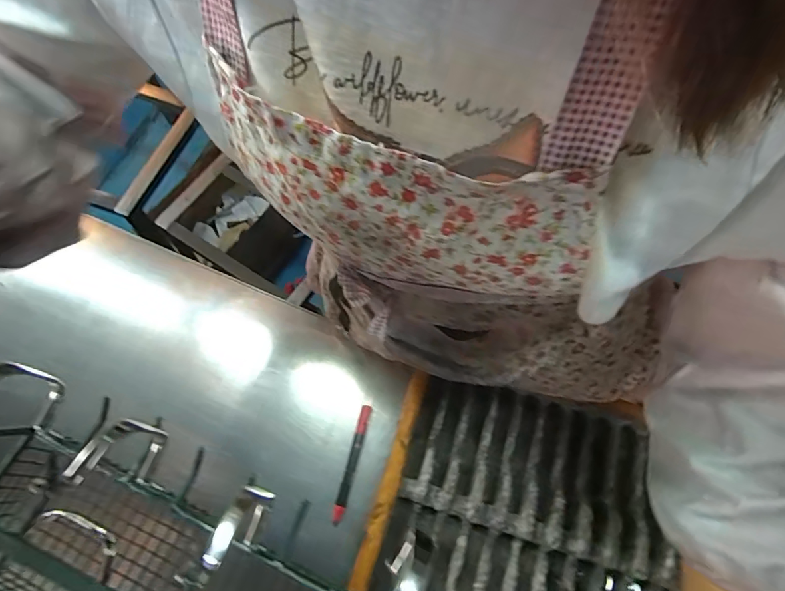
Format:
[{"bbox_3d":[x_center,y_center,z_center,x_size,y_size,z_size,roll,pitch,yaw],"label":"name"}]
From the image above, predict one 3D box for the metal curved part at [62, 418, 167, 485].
[{"bbox_3d":[-0.167,0.098,0.280,0.008,0.077,0.037,18,69,8],"label":"metal curved part"}]

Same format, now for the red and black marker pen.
[{"bbox_3d":[-0.058,0.238,0.632,0.016,0.021,0.161,14,68,6],"label":"red and black marker pen"}]

